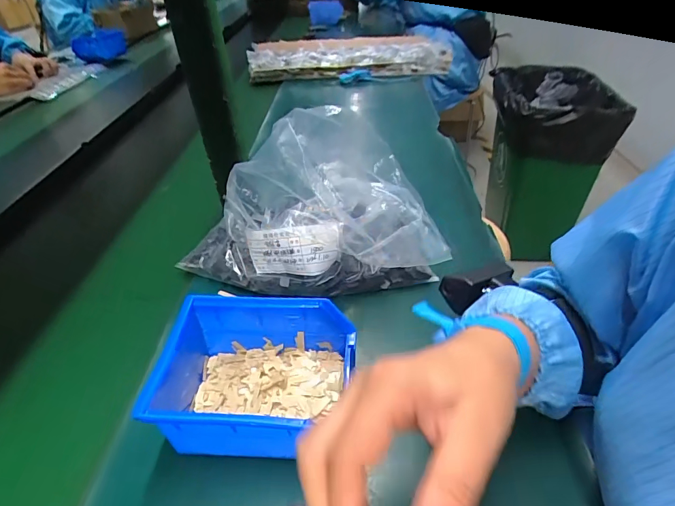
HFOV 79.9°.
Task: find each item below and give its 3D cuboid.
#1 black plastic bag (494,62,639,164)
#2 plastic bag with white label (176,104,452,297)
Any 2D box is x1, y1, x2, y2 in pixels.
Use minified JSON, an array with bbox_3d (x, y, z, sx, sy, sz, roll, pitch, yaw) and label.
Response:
[{"bbox_3d":[0.690,-0.463,1.321,0.330,0.183,0.522,1,39,6],"label":"black plastic bag"},{"bbox_3d":[-0.031,-0.067,0.436,0.278,0.158,0.179,0,39,5],"label":"plastic bag with white label"}]

